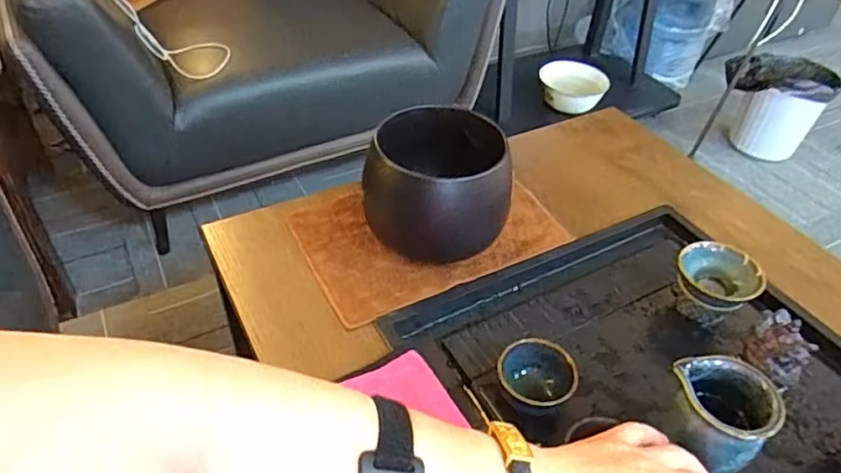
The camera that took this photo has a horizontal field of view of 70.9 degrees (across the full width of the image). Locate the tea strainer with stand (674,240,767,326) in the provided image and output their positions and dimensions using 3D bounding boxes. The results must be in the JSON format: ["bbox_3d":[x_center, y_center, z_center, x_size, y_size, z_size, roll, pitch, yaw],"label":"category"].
[{"bbox_3d":[0.284,0.044,0.570,0.071,0.062,0.065,23,47,21],"label":"tea strainer with stand"}]

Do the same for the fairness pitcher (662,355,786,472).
[{"bbox_3d":[0.221,0.143,0.454,0.064,0.090,0.071,-33,53,-31],"label":"fairness pitcher"}]

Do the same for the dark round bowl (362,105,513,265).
[{"bbox_3d":[0.015,-0.052,0.601,0.133,0.116,0.132,1,43,-1],"label":"dark round bowl"}]

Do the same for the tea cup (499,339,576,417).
[{"bbox_3d":[0.097,0.120,0.498,0.061,0.051,0.055,23,47,21],"label":"tea cup"}]

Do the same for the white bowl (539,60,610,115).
[{"bbox_3d":[0.447,-0.441,1.723,0.170,0.083,0.170,2,43,-2],"label":"white bowl"}]

